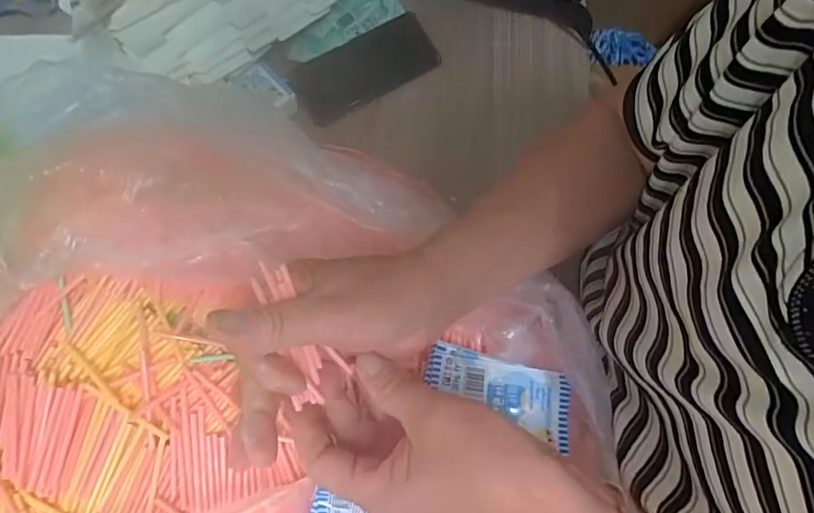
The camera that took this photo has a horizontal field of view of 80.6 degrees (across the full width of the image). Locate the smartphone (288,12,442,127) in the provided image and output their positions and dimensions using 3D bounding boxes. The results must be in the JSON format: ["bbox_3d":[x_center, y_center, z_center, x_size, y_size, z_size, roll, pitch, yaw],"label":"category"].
[{"bbox_3d":[-0.051,-0.224,0.575,0.172,0.013,0.070,-25,116,2],"label":"smartphone"}]

